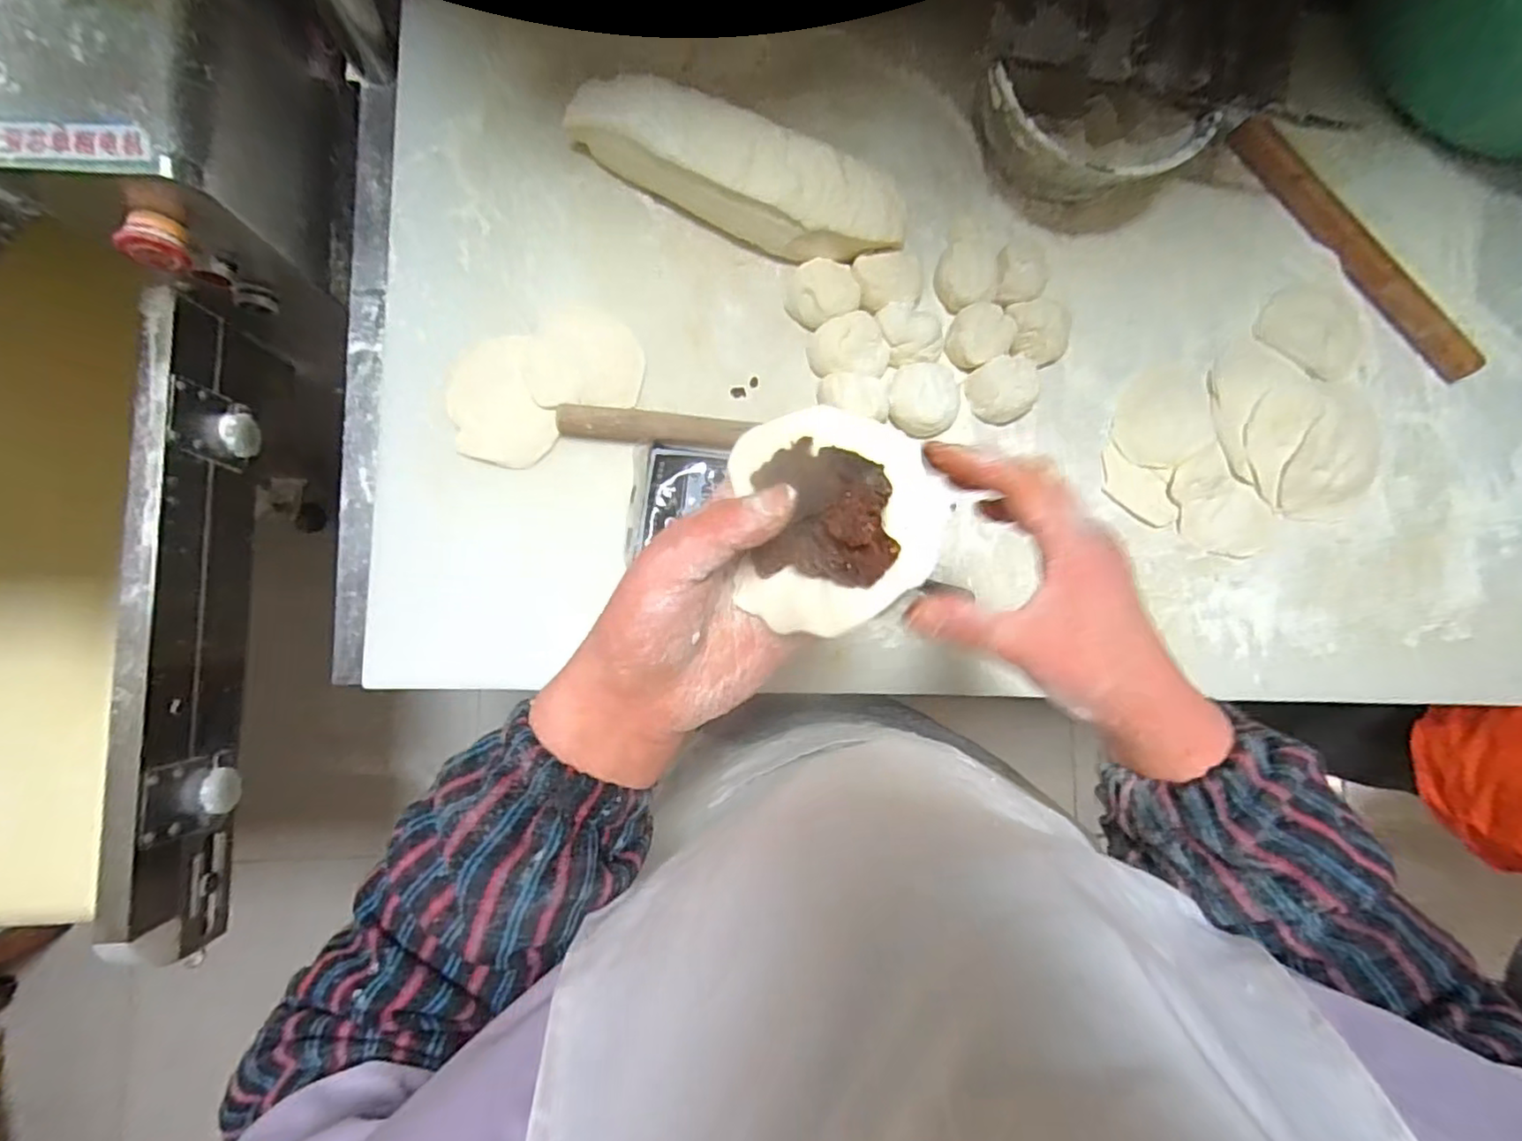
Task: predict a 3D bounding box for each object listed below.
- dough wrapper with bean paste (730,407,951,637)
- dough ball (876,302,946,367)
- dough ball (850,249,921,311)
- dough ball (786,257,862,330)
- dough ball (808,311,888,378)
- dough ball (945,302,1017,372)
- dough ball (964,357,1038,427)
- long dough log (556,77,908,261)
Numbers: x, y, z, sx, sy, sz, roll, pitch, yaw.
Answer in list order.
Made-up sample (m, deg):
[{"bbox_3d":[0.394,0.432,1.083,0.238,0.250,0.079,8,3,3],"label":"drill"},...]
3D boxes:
[{"bbox_3d":[0.031,-0.022,0.257,0.078,0.042,0.088,-4,87,-4],"label":"dough wrapper with bean paste"},{"bbox_3d":[0.121,-0.192,0.534,0.050,0.022,0.046,-7,87,-4],"label":"dough ball"},{"bbox_3d":[0.105,-0.239,0.543,0.055,0.027,0.046,-14,87,-4],"label":"dough ball"},{"bbox_3d":[0.050,-0.227,0.538,0.055,0.029,0.053,0,86,-3],"label":"dough ball"},{"bbox_3d":[0.072,-0.181,0.533,0.062,0.031,0.047,-6,87,-4],"label":"dough ball"},{"bbox_3d":[0.180,-0.195,0.543,0.048,0.027,0.048,0,86,-3],"label":"dough ball"},{"bbox_3d":[0.203,-0.151,0.544,0.054,0.027,0.051,0,86,-3],"label":"dough ball"},{"bbox_3d":[-0.019,-0.310,0.515,0.270,0.063,0.074,21,85,-2],"label":"long dough log"}]

